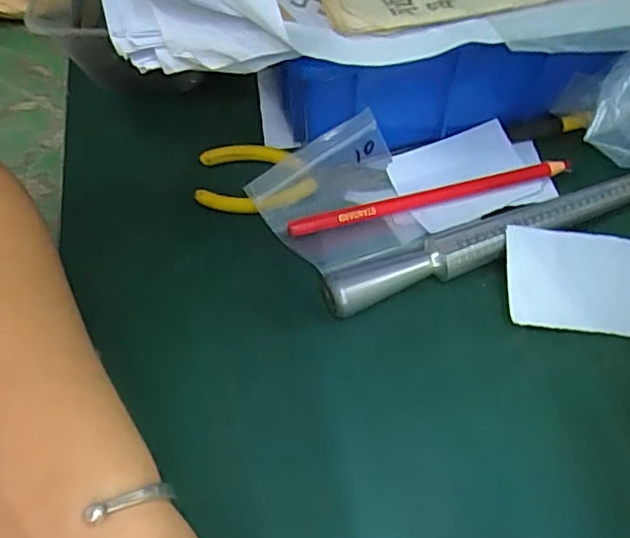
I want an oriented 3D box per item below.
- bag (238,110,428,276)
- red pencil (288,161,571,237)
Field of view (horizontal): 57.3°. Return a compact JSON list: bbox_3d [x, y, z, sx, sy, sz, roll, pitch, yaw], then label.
[{"bbox_3d":[0.013,-0.034,0.308,0.081,0.041,0.067,-20,60,-12],"label":"bag"},{"bbox_3d":[0.065,-0.040,0.320,0.160,0.007,0.008,-13,59,-8],"label":"red pencil"}]

